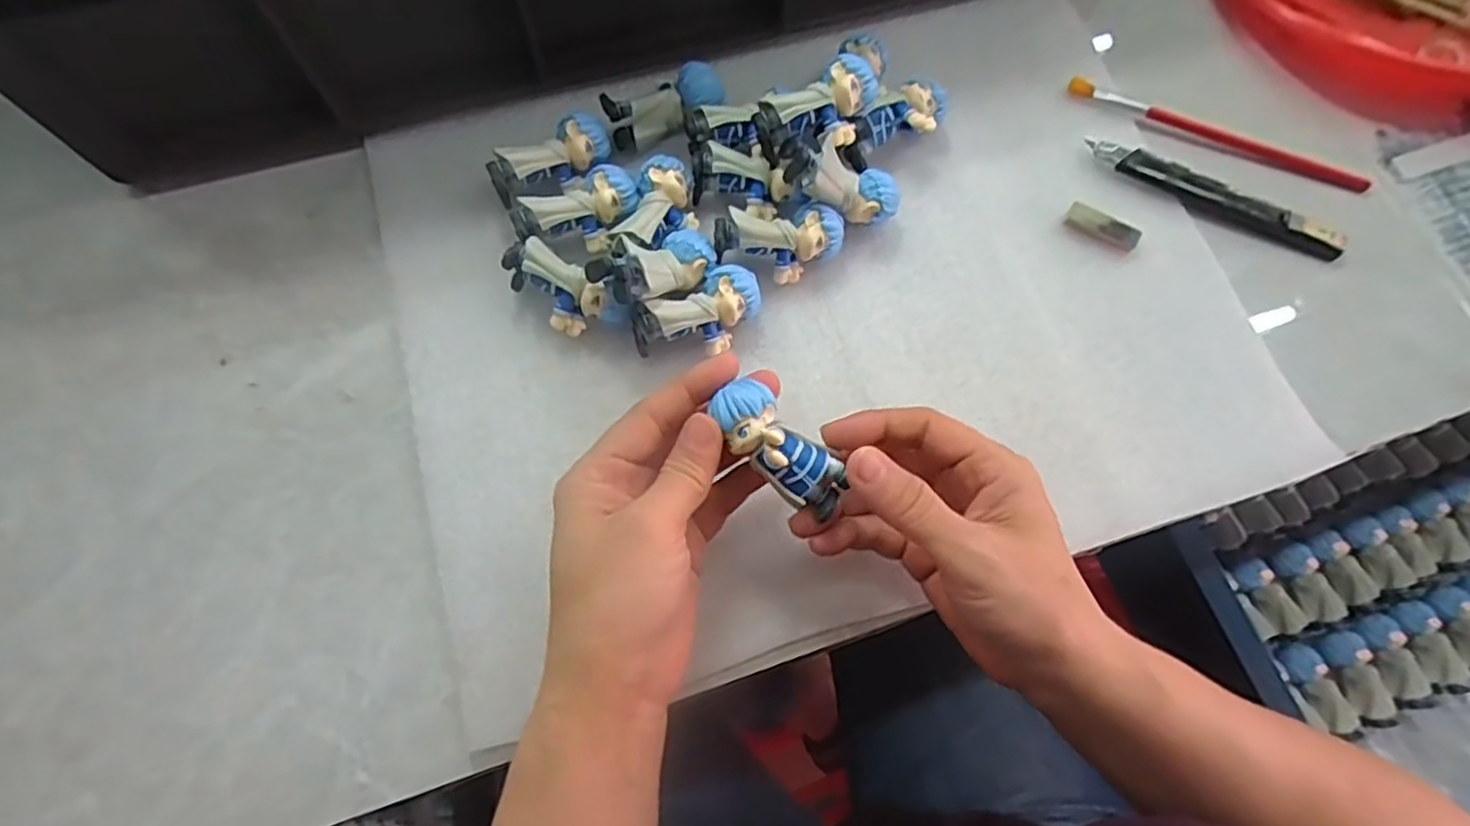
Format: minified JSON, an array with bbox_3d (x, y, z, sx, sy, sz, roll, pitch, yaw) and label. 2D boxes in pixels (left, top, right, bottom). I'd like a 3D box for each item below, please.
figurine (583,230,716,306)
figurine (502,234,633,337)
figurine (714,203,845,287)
[{"bbox_3d":[-0.034,-0.069,0.330,0.056,0.024,0.028,-24,72,-35],"label":"figurine"},{"bbox_3d":[-0.081,-0.055,0.341,0.062,0.031,0.025,35,74,10],"label":"figurine"},{"bbox_3d":[0.022,-0.082,0.354,0.063,0.031,0.028,-6,72,-4],"label":"figurine"}]

